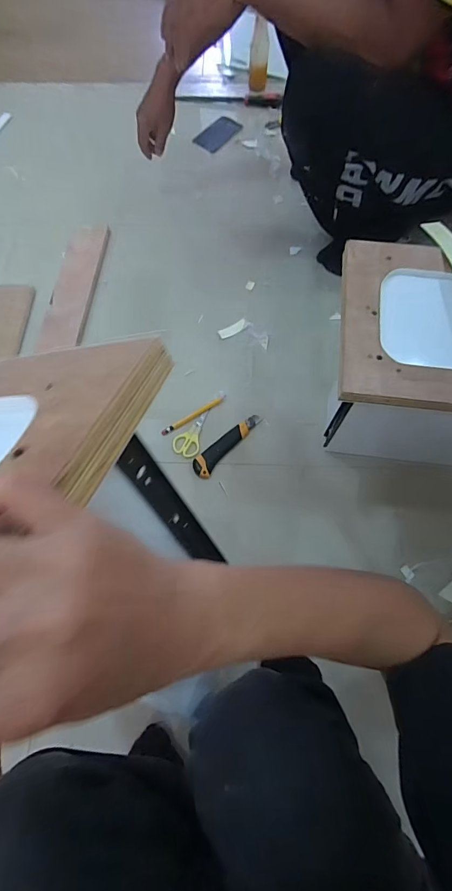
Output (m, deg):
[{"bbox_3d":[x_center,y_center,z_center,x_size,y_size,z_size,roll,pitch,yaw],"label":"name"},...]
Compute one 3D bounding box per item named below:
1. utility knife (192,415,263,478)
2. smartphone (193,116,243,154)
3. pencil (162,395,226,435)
[{"bbox_3d":[0.003,-0.004,0.758,0.040,0.013,0.165,43,77,14],"label":"utility knife"},{"bbox_3d":[-0.022,-0.847,1.074,0.078,0.007,0.143,35,75,12],"label":"smartphone"},{"bbox_3d":[-0.063,-0.062,0.785,0.146,0.004,0.012,-32,73,-10],"label":"pencil"}]

